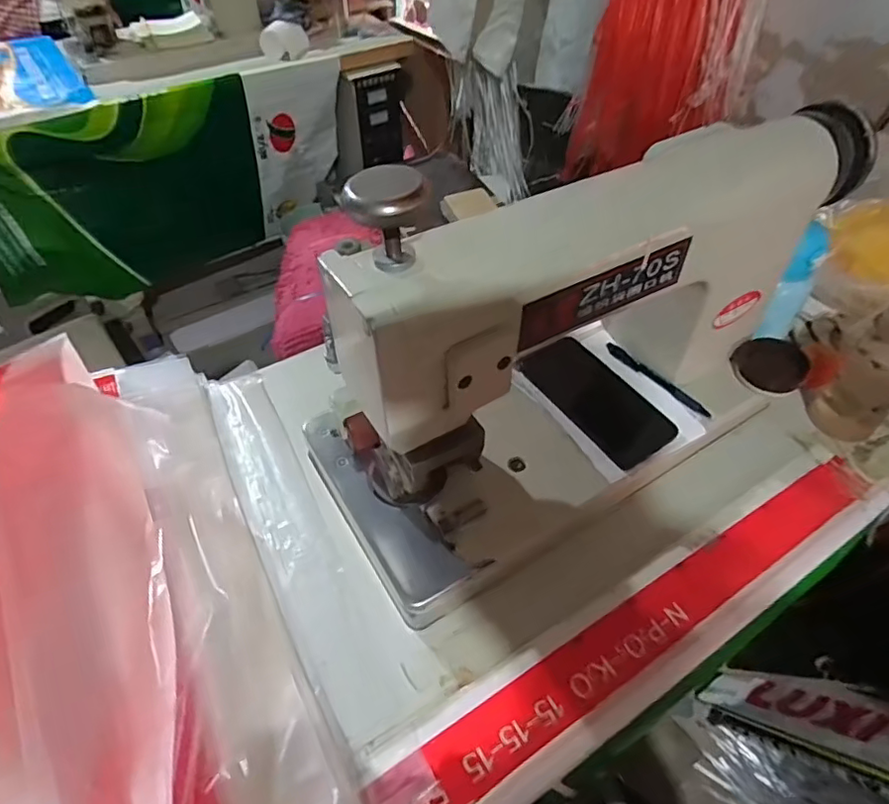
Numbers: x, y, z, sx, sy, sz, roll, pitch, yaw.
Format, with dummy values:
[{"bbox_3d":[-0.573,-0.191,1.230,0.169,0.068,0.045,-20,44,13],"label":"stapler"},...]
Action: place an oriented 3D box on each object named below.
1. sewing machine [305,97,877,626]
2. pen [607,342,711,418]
[{"bbox_3d":[0.163,-0.072,0.521,0.529,0.282,0.221,-29,55,-21],"label":"sewing machine"},{"bbox_3d":[0.235,-0.027,0.621,0.017,0.008,0.134,-33,56,-26],"label":"pen"}]

